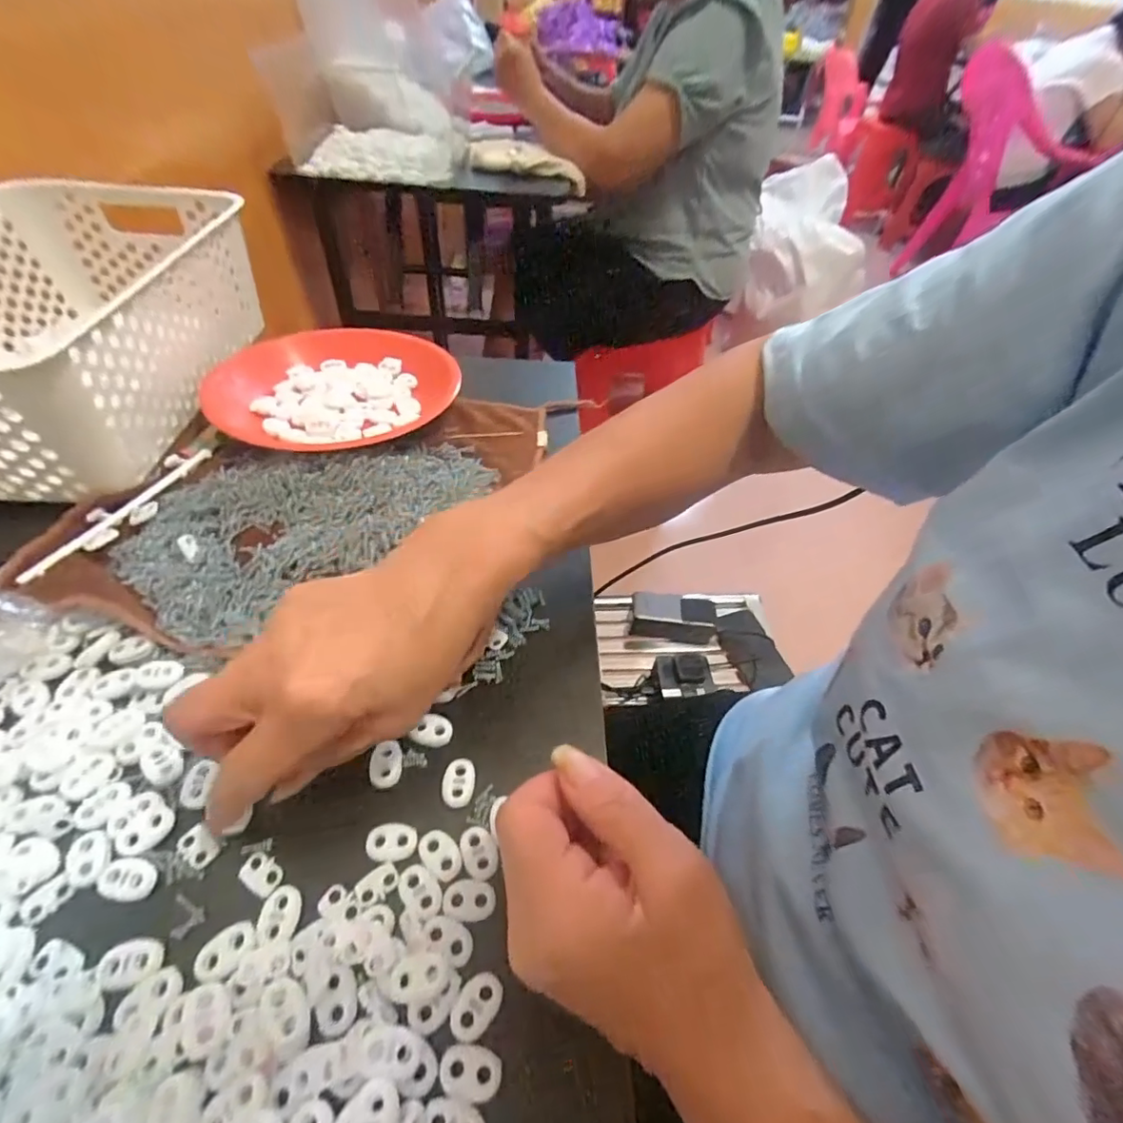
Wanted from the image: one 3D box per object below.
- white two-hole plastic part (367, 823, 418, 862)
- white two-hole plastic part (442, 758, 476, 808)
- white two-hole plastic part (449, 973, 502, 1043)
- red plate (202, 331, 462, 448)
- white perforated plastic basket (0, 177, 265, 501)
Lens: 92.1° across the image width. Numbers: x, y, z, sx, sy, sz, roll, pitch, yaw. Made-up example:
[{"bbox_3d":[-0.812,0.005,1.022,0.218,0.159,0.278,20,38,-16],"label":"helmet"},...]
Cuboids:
[{"bbox_3d":[-0.078,0.128,0.247,0.022,0.004,0.016,-5,49,-9],"label":"white two-hole plastic part"},{"bbox_3d":[-0.051,0.109,0.267,0.016,0.004,0.022,3,48,-2],"label":"white two-hole plastic part"},{"bbox_3d":[-0.033,0.173,0.211,0.014,0.004,0.023,29,52,20],"label":"white two-hole plastic part"},{"bbox_3d":[-0.196,-0.157,0.462,0.188,0.023,0.167,-28,56,-26],"label":"red plate"},{"bbox_3d":[-0.393,-0.205,0.419,0.225,0.116,0.333,-5,49,-9],"label":"white perforated plastic basket"}]

